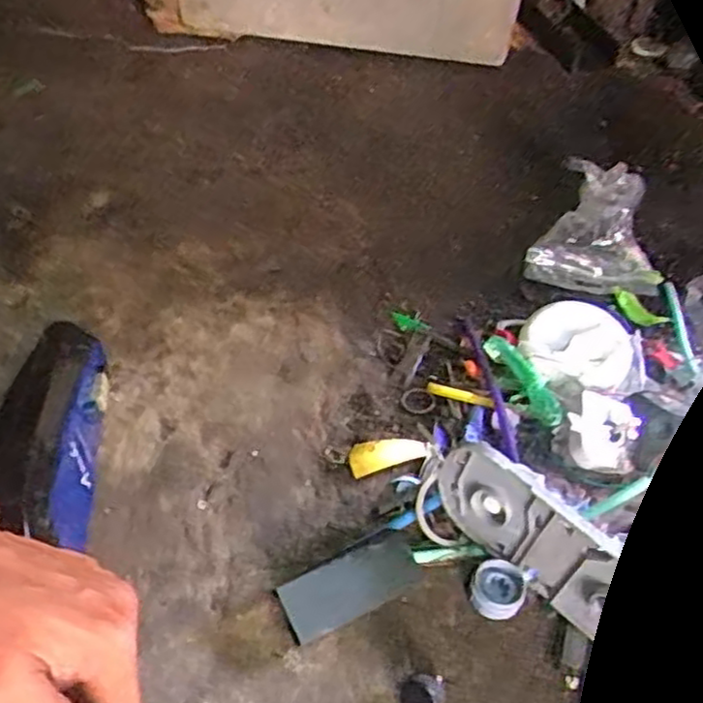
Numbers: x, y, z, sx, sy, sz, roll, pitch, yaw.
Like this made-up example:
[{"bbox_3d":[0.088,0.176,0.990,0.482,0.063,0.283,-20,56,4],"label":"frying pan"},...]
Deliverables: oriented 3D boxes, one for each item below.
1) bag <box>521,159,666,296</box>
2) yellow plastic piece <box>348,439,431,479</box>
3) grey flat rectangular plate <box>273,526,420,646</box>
[{"bbox_3d":[0.251,-0.124,0.741,0.131,0.086,0.102,13,46,9],"label":"bag"},{"bbox_3d":[0.029,0.082,0.582,0.061,0.021,0.021,-4,46,-7],"label":"yellow plastic piece"},{"bbox_3d":[0.001,0.158,0.504,0.099,0.025,0.041,-25,67,-20],"label":"grey flat rectangular plate"}]

